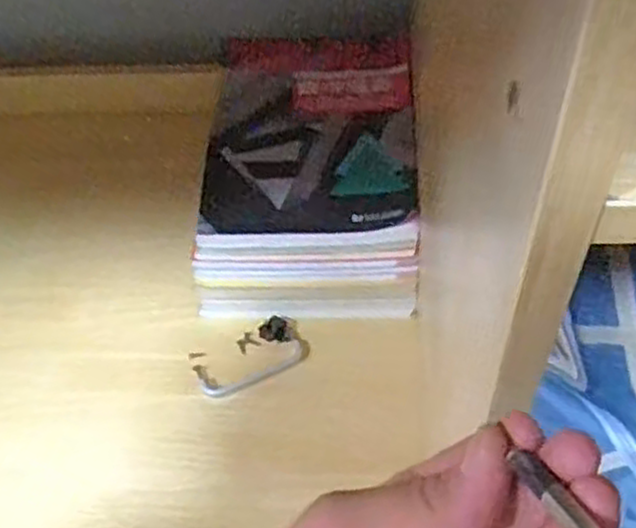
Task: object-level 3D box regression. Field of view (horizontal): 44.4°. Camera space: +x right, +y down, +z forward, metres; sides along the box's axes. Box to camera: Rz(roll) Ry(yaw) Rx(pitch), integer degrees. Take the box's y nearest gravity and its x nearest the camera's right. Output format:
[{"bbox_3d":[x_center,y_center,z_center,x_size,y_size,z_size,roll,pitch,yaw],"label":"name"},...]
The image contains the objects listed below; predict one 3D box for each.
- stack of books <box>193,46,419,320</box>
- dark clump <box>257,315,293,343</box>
[{"bbox_3d":[-0.001,-0.091,0.812,0.207,0.122,0.289,2,55,7],"label":"stack of books"},{"bbox_3d":[-0.042,0.066,0.773,0.033,0.020,0.019,-9,54,-1],"label":"dark clump"}]

